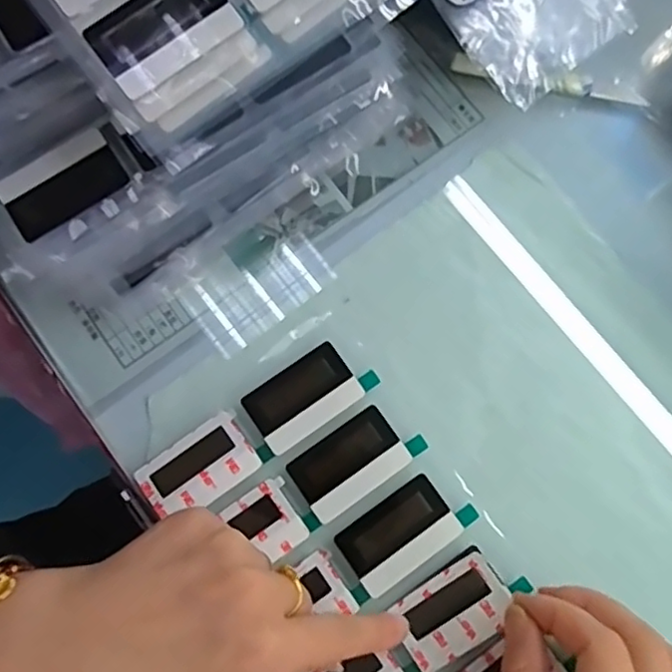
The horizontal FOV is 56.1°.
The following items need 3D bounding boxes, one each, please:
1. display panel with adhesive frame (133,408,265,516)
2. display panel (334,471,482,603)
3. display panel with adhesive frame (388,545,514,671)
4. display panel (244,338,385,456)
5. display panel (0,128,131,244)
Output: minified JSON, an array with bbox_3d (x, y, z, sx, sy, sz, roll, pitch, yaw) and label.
[{"bbox_3d":[-0.067,0.065,0.306,0.053,0.004,0.034,-36,80,-6],"label":"display panel with adhesive frame"},{"bbox_3d":[0.031,0.094,0.301,0.066,0.004,0.034,-36,80,-6],"label":"display panel"},{"bbox_3d":[0.053,0.127,0.289,0.054,0.004,0.035,-40,75,9],"label":"display panel with adhesive frame"},{"bbox_3d":[-0.013,0.028,0.314,0.062,0.004,0.034,-35,80,-6],"label":"display panel"},{"bbox_3d":[-0.128,-0.067,0.290,0.061,0.009,0.034,-34,80,-6],"label":"display panel"}]

